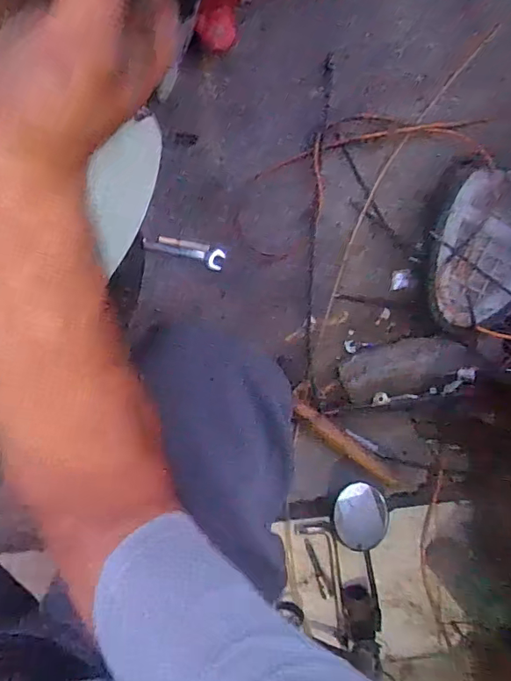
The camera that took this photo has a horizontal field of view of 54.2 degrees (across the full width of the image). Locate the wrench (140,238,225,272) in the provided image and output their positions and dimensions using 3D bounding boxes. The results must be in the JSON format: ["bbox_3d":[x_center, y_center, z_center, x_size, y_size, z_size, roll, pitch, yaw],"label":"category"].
[{"bbox_3d":[-0.119,-0.146,0.829,0.134,0.008,0.033,12,101,-8],"label":"wrench"}]

